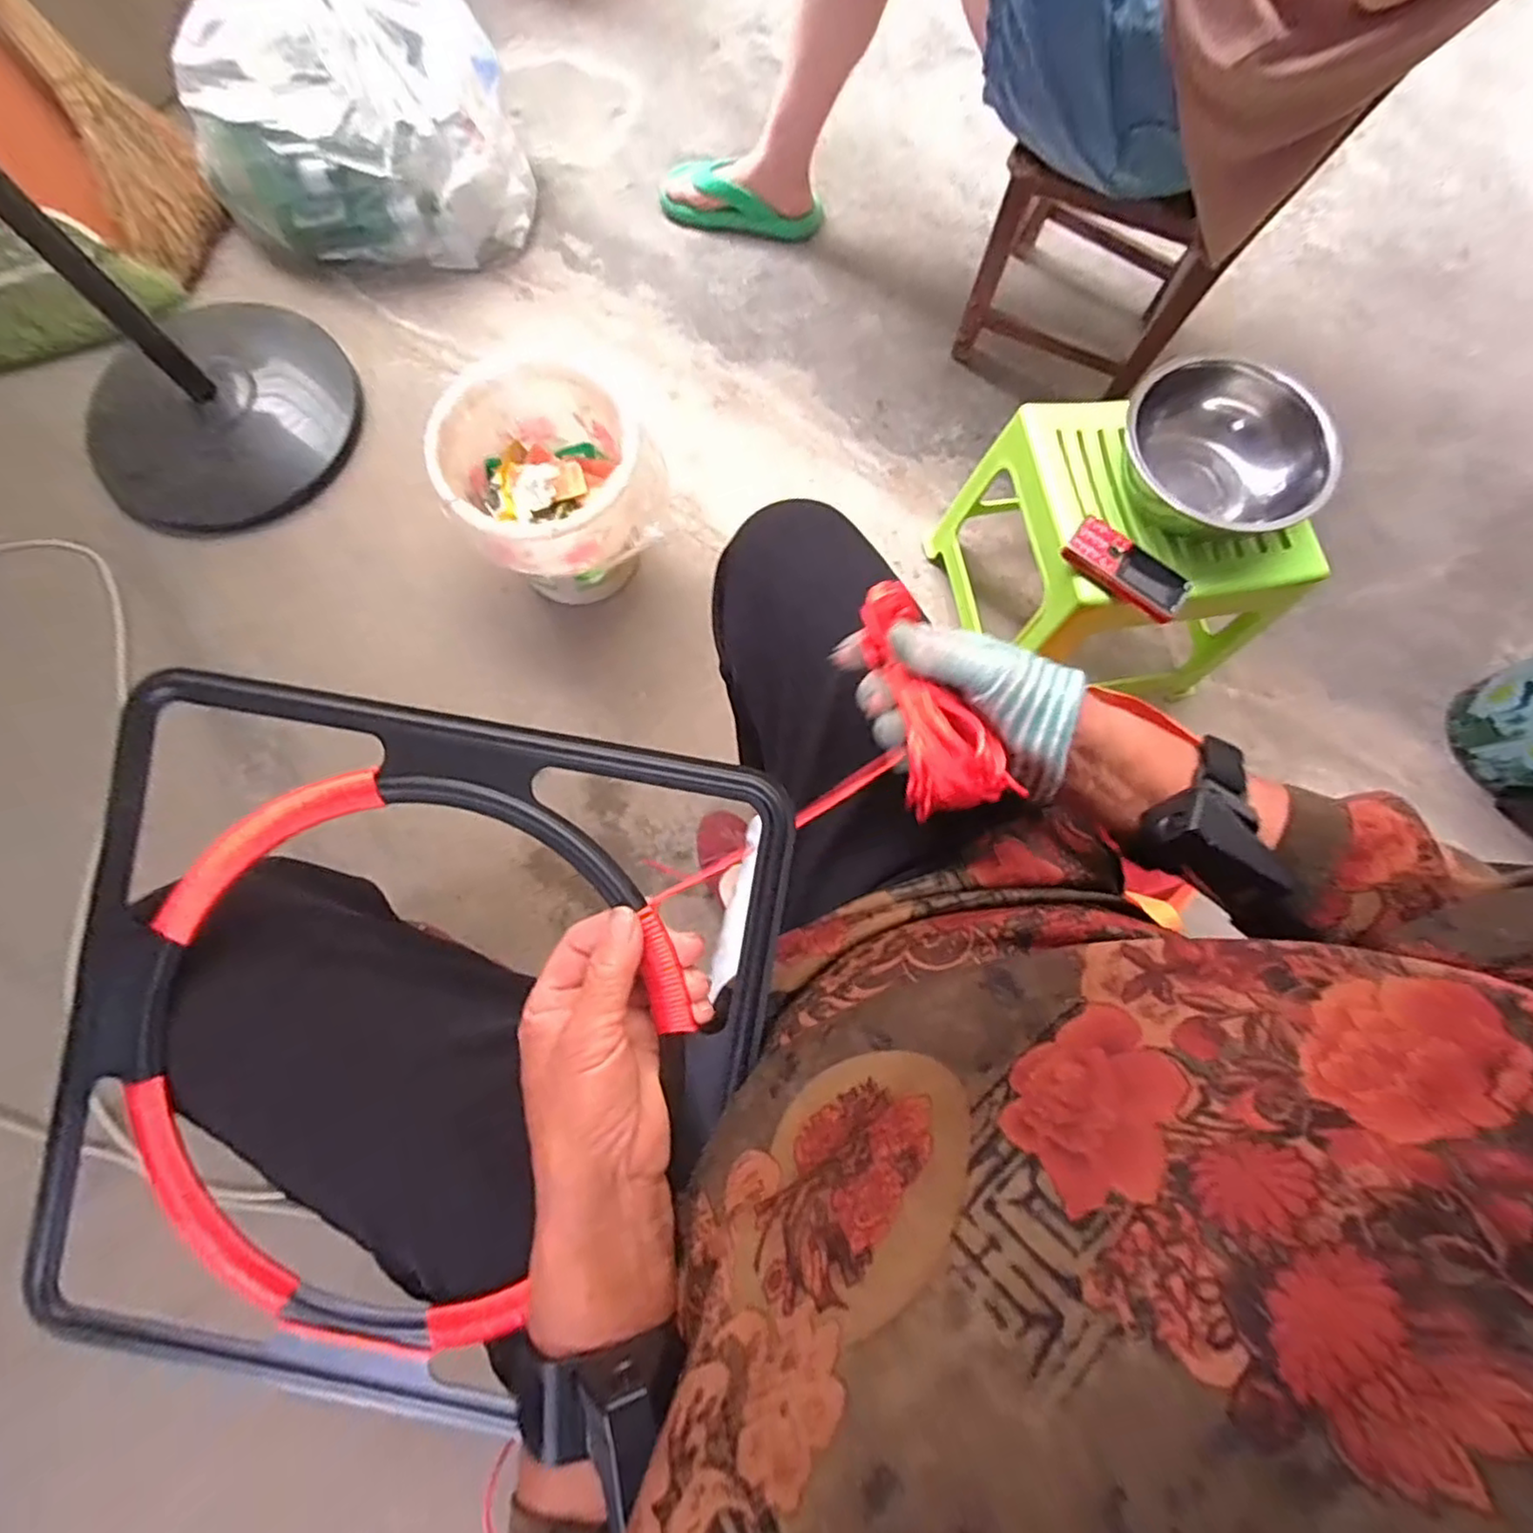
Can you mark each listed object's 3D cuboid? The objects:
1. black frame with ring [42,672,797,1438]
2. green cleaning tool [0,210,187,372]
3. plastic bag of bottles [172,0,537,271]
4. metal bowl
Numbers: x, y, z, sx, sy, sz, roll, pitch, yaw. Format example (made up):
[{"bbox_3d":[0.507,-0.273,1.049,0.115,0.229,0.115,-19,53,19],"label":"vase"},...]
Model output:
[{"bbox_3d":[-0.177,0.140,0.337,0.337,0.030,0.341,12,90,3],"label":"black frame with ring"},{"bbox_3d":[-1.118,-0.714,1.046,0.383,0.160,0.105,-22,78,-6],"label":"green cleaning tool"},{"bbox_3d":[-0.648,-1.010,1.071,0.479,0.255,0.379,-19,78,-5],"label":"plastic bag of bottles"},{"bbox_3d":[0.462,-0.311,0.701,0.196,0.090,0.171,10,77,2],"label":"metal bowl"}]

